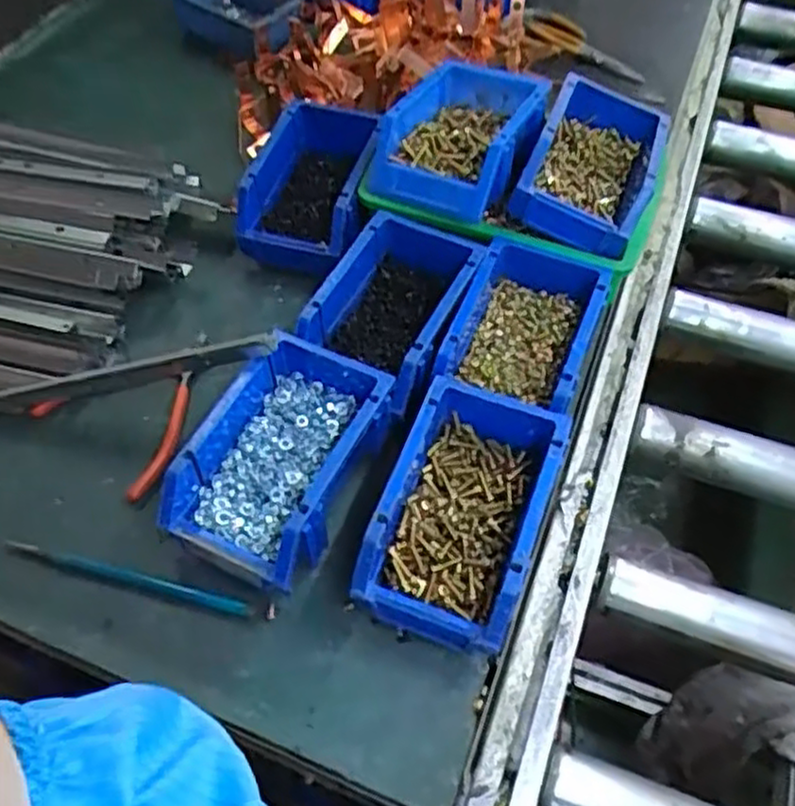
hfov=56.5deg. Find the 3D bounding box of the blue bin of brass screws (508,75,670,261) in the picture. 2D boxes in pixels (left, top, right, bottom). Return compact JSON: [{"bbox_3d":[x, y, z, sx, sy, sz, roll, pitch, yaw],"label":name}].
[{"bbox_3d":[0.165,-0.205,0.618,0.105,0.059,0.175,21,57,12],"label":"blue bin of brass screws"}]

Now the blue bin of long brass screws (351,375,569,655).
[{"bbox_3d":[0.047,0.075,0.508,0.105,0.079,0.166,19,57,11],"label":"blue bin of long brass screws"}]

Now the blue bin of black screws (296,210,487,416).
[{"bbox_3d":[-0.004,-0.072,0.601,0.103,0.068,0.165,23,57,13],"label":"blue bin of black screws"}]

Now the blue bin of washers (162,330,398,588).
[{"bbox_3d":[-0.081,0.040,0.528,0.106,0.074,0.169,20,57,12],"label":"blue bin of washers"}]

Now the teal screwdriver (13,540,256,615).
[{"bbox_3d":[-0.186,0.121,0.513,0.177,0.008,0.012,13,56,7],"label":"teal screwdriver"}]

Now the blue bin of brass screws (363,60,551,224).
[{"bbox_3d":[0.050,-0.237,0.644,0.120,0.055,0.160,22,57,13],"label":"blue bin of brass screws"}]

